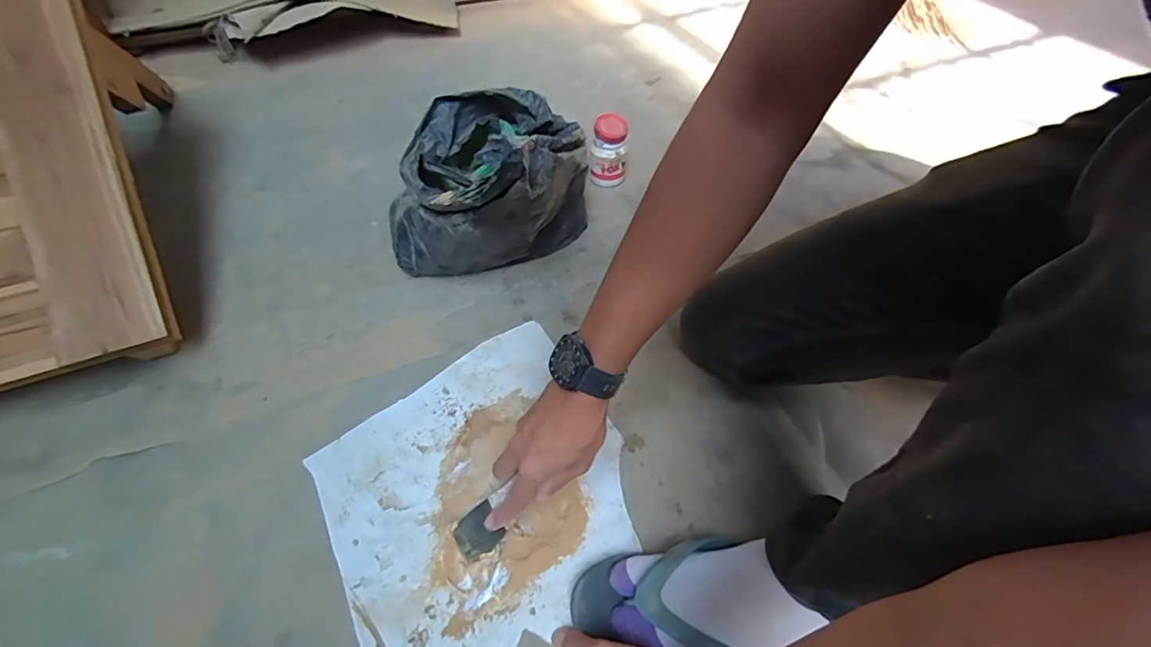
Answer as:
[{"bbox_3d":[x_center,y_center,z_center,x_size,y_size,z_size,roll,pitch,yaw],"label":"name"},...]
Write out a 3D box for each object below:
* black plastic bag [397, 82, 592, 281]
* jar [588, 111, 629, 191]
[{"bbox_3d":[-0.120,-0.186,0.636,0.255,0.235,0.224,27,56,19],"label":"black plastic bag"},{"bbox_3d":[0.053,-0.271,0.786,0.055,0.105,0.046,10,52,6],"label":"jar"}]

